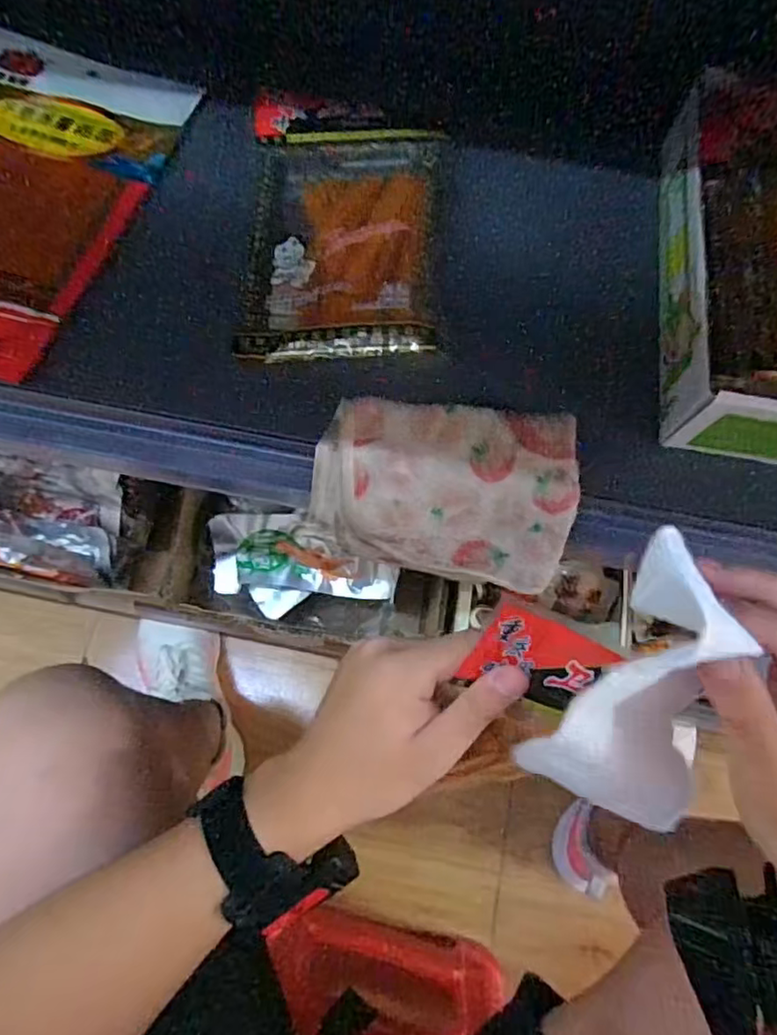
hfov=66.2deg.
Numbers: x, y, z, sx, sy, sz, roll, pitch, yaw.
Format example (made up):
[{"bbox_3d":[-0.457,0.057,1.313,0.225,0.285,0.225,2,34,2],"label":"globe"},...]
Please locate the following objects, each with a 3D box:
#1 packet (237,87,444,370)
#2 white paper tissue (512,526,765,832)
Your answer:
[{"bbox_3d":[-0.029,-0.201,0.394,0.128,0.030,0.212,2,72,-1],"label":"packet"},{"bbox_3d":[0.093,0.074,0.232,0.065,0.144,0.033,-2,36,-2],"label":"white paper tissue"}]

